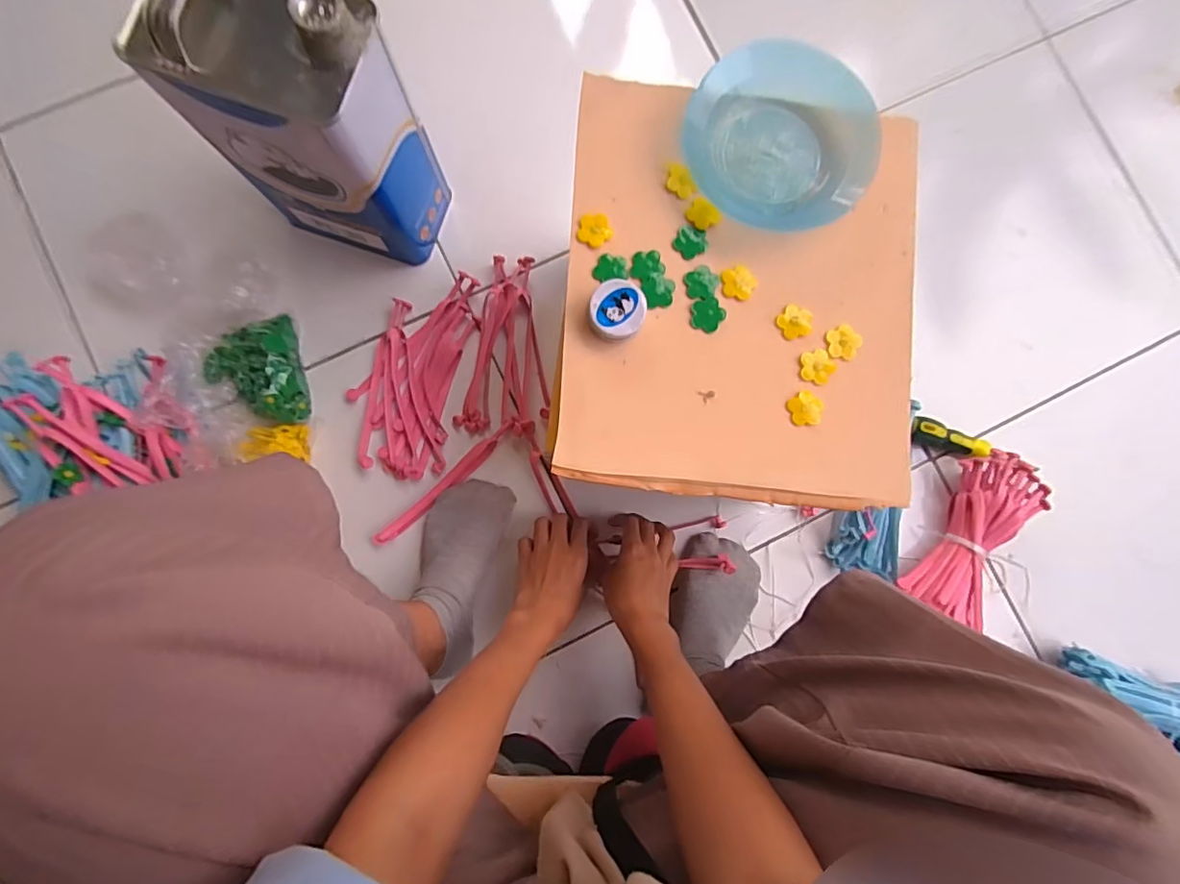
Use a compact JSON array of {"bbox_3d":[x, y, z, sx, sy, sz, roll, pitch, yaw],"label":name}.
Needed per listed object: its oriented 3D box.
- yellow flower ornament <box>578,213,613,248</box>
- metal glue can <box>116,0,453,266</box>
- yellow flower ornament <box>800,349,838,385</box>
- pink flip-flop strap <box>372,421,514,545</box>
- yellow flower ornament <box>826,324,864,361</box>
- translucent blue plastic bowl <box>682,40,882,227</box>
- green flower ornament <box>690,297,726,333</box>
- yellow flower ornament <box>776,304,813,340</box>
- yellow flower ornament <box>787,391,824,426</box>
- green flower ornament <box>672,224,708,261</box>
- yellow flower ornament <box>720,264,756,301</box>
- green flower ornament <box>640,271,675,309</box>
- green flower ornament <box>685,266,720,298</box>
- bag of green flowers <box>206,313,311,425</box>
[{"bbox_3d":[0.004,-0.145,0.367,0.023,0.006,0.021,9,85,-1],"label":"yellow flower ornament"},{"bbox_3d":[-0.248,-0.286,0.500,0.169,0.268,0.116,20,85,0],"label":"metal glue can"},{"bbox_3d":[0.155,-0.051,0.364,0.023,0.004,0.023,1,85,-2],"label":"yellow flower ornament"},{"bbox_3d":[-0.159,0.046,0.593,0.191,0.014,0.019,-42,88,-5],"label":"pink flip-flop strap"},{"bbox_3d":[0.175,-0.068,0.369,0.023,0.004,0.024,0,85,-2],"label":"yellow flower ornament"},{"bbox_3d":[0.130,-0.204,0.363,0.128,0.032,0.106,31,85,1],"label":"translucent blue plastic bowl"},{"bbox_3d":[0.079,-0.087,0.366,0.023,0.004,0.024,0,85,-2],"label":"green flower ornament"},{"bbox_3d":[0.142,-0.083,0.370,0.024,0.004,0.023,0,85,-2],"label":"yellow flower ornament"},{"bbox_3d":[0.145,-0.022,0.361,0.022,0.004,0.023,0,85,-2],"label":"yellow flower ornament"},{"bbox_3d":[0.070,-0.139,0.374,0.023,0.004,0.022,0,85,-2],"label":"green flower ornament"},{"bbox_3d":[0.102,-0.109,0.368,0.023,0.004,0.024,0,85,-2],"label":"yellow flower ornament"},{"bbox_3d":[0.046,-0.103,0.367,0.022,0.004,0.023,0,85,-2],"label":"green flower ornament"},{"bbox_3d":[0.077,-0.110,0.368,0.024,0.004,0.022,0,85,-2],"label":"green flower ornament"},{"bbox_3d":[-0.355,-0.074,0.581,0.084,0.052,0.120,-14,86,-3],"label":"bag of green flowers"}]

